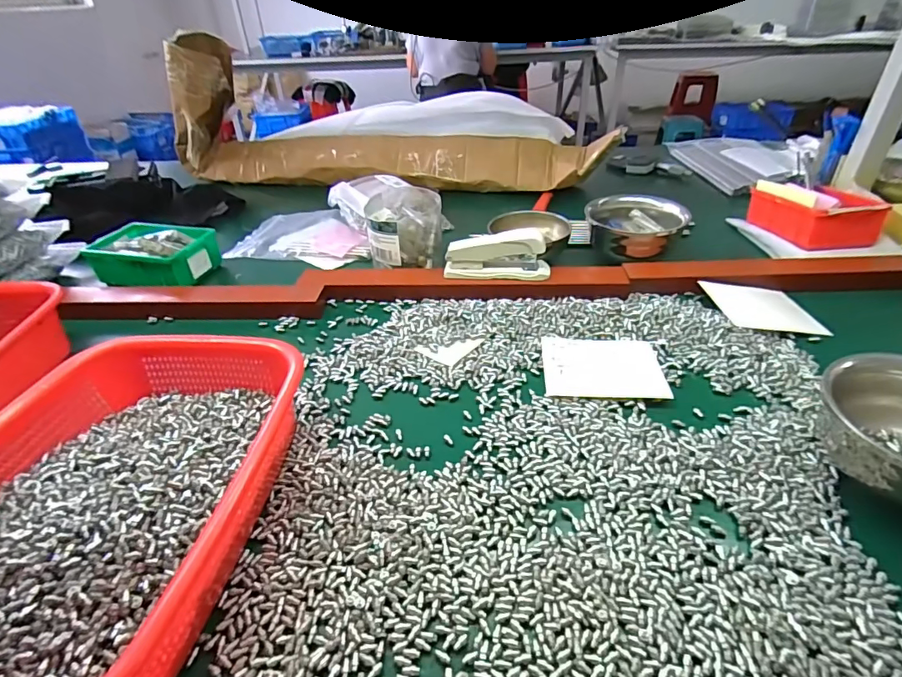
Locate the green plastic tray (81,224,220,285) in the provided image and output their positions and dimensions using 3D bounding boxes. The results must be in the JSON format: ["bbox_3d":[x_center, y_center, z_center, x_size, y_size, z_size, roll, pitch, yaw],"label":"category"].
[{"bbox_3d":[-0.409,-0.116,0.668,0.150,0.052,0.101,11,38,18],"label":"green plastic tray"}]

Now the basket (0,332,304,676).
[{"bbox_3d":[-0.225,0.107,0.326,0.204,0.075,0.268,1,36,7],"label":"basket"}]

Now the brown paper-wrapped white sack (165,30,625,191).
[{"bbox_3d":[-0.119,-0.408,0.893,0.806,0.229,0.167,5,37,10],"label":"brown paper-wrapped white sack"}]

